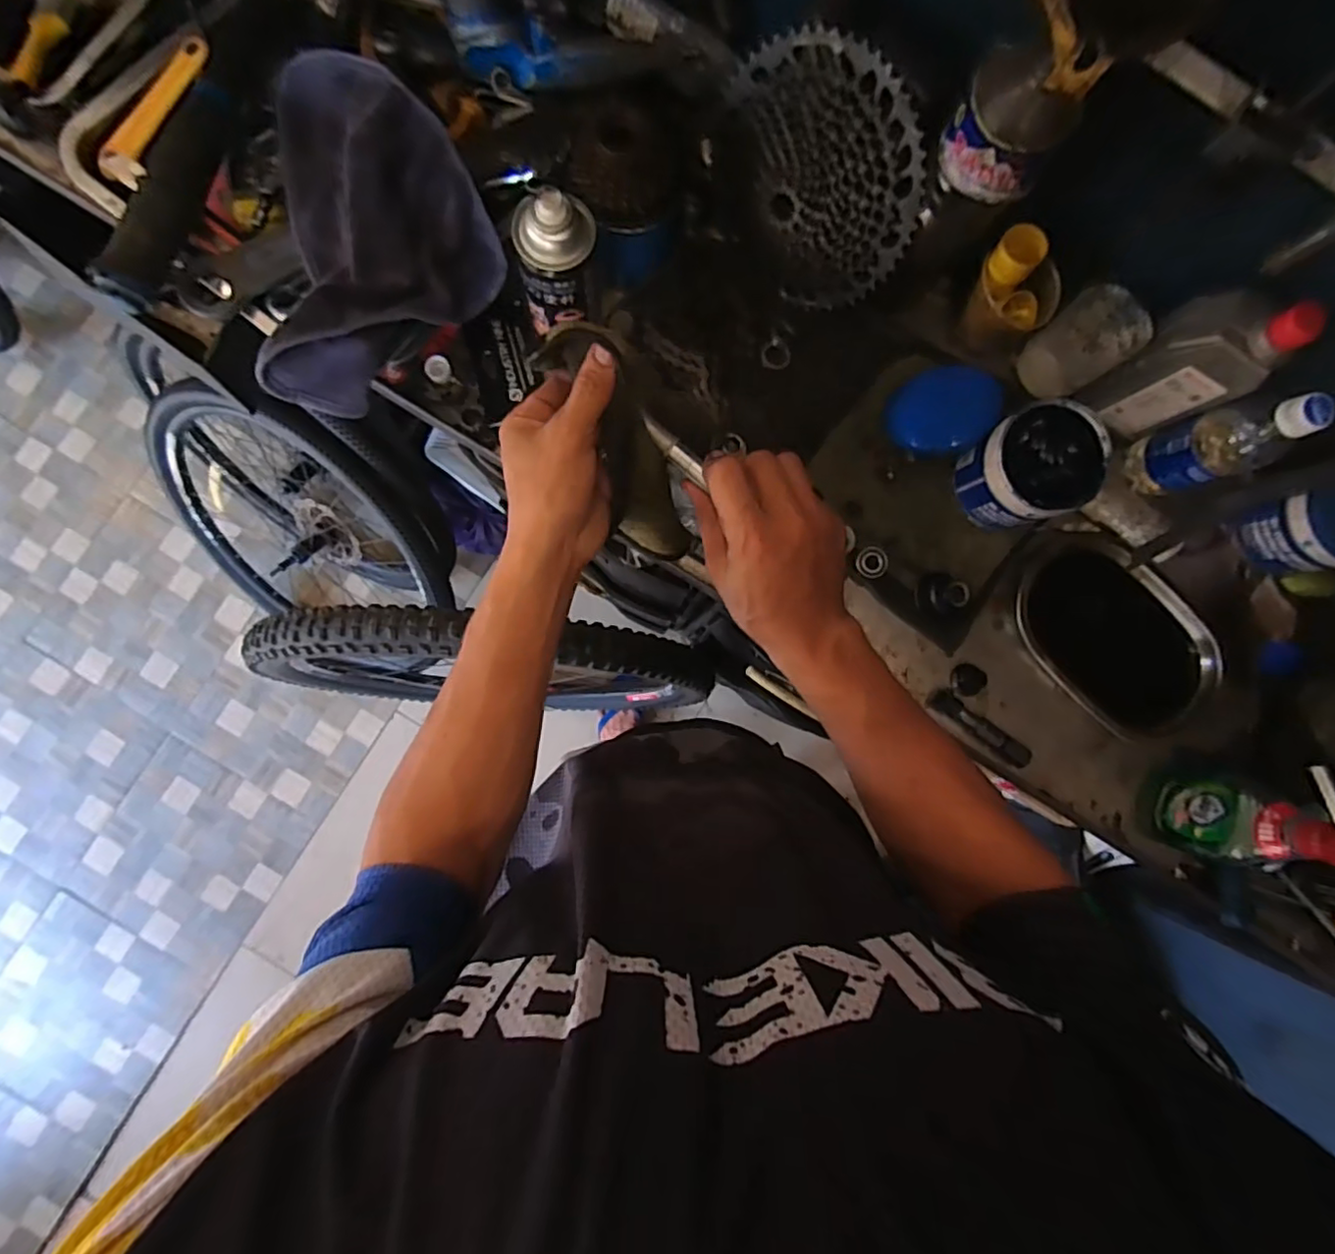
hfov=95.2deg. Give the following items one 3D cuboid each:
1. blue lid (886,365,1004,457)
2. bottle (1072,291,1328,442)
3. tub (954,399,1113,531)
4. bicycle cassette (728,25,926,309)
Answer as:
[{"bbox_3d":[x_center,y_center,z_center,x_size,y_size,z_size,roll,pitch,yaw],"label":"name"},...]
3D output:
[{"bbox_3d":[0.272,-0.215,0.602,0.099,0.009,0.084,0,89,25],"label":"blue lid"},{"bbox_3d":[0.456,-0.227,0.534,0.090,0.163,0.049,32,85,0],"label":"bottle"},{"bbox_3d":[0.340,-0.148,0.575,0.104,0.085,0.095,0,85,-3],"label":"tub"},{"bbox_3d":[0.127,-0.378,0.516,0.204,0.164,0.048,52,57,-24],"label":"bicycle cassette"}]

